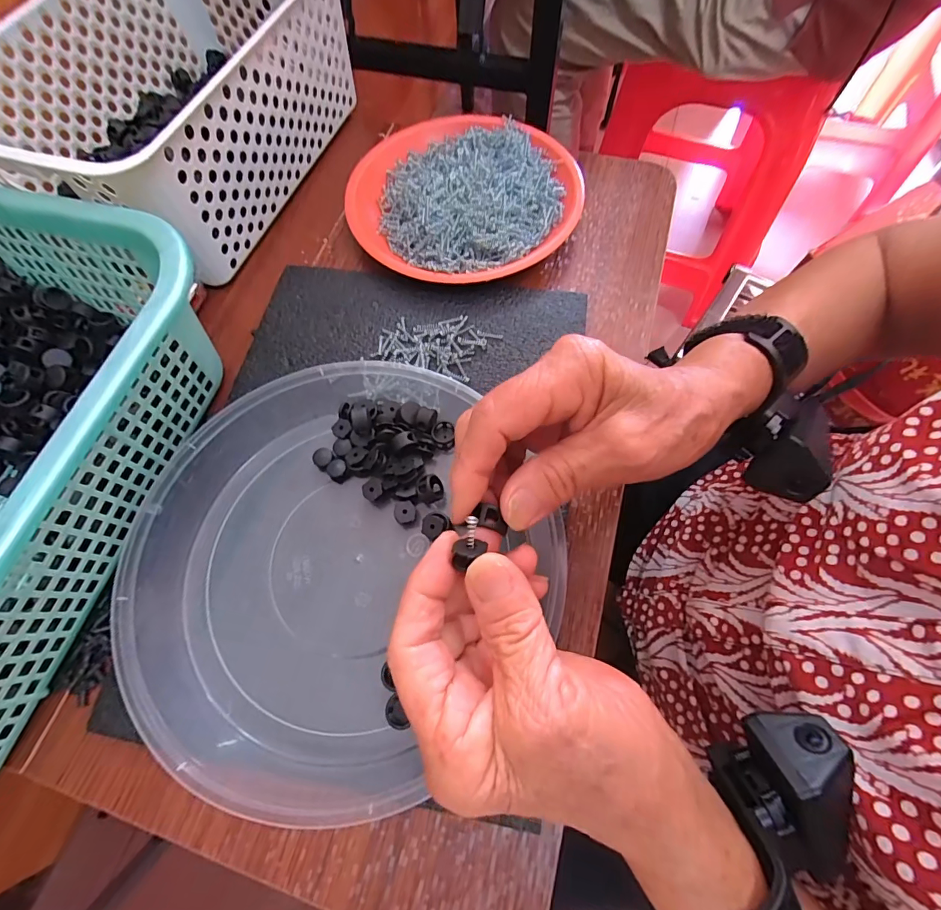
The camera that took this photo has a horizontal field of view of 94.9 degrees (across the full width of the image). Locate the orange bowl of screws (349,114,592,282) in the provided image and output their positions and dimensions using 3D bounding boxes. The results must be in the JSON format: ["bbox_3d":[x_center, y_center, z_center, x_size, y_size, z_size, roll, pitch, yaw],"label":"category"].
[{"bbox_3d":[-0.007,-0.218,0.360,0.187,0.030,0.176,0,68,1],"label":"orange bowl of screws"}]

